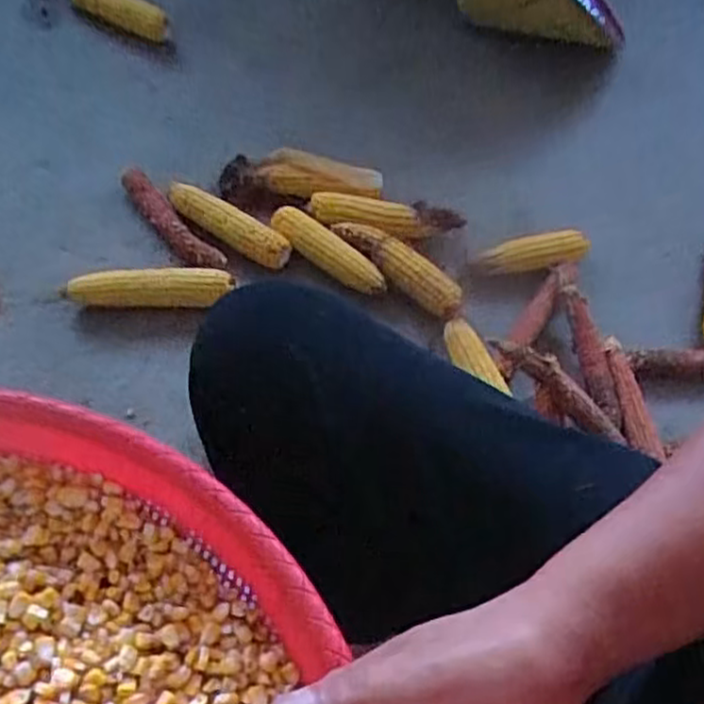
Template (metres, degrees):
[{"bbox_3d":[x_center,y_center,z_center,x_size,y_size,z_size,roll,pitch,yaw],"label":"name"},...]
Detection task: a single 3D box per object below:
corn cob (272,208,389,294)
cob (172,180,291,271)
[{"bbox_3d":[-0.032,-0.136,0.986,0.178,0.053,0.042,28,59,13],"label":"corn cob"},{"bbox_3d":[-0.171,-0.171,0.992,0.185,0.058,0.034,25,58,11],"label":"cob"}]

